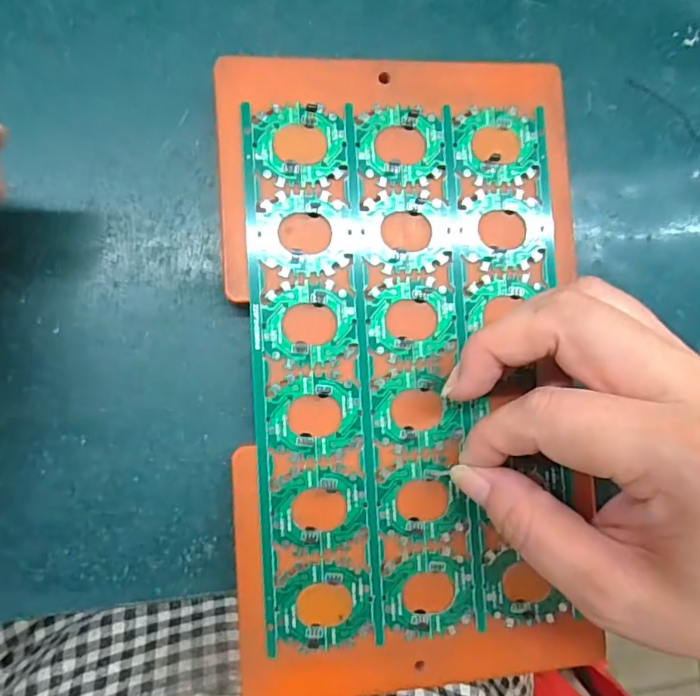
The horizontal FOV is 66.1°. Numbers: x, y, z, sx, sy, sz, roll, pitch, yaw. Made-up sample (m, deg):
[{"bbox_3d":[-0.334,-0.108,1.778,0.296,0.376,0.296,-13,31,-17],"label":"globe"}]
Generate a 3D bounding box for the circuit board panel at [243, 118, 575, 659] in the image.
[{"bbox_3d":[0.024,0.006,0.205,0.117,0.004,0.199,-3,87,-8],"label":"circuit board panel"}]

